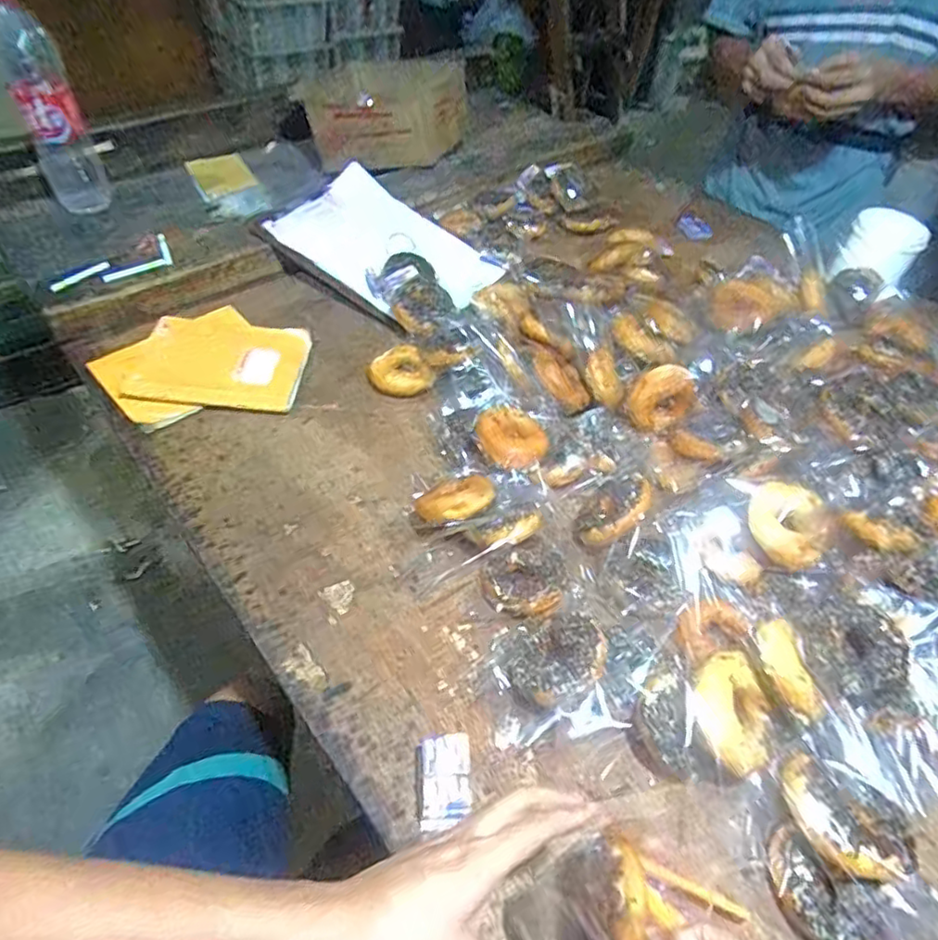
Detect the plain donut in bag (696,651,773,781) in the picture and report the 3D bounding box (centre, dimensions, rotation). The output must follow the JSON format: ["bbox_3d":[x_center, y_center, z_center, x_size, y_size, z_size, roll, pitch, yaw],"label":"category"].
[{"bbox_3d":[0.218,0.200,0.523,0.073,0.027,0.089,39,56,-12],"label":"plain donut in bag"}]

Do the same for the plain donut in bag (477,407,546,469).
[{"bbox_3d":[0.048,-0.038,0.720,0.083,0.019,0.072,43,70,10],"label":"plain donut in bag"}]

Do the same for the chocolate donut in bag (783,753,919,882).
[{"bbox_3d":[0.288,0.268,0.477,0.092,0.037,0.082,15,49,9],"label":"chocolate donut in bag"}]

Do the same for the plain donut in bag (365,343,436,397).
[{"bbox_3d":[-0.096,-0.130,0.842,0.075,0.038,0.088,-15,51,-17],"label":"plain donut in bag"}]

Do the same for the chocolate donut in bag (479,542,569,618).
[{"bbox_3d":[0.056,0.112,0.628,0.079,0.035,0.084,2,48,-3],"label":"chocolate donut in bag"}]

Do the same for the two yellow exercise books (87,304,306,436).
[{"bbox_3d":[-0.359,-0.147,0.843,0.277,0.027,0.210,-8,49,-12],"label":"two yellow exercise books"}]

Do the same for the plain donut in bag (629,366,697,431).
[{"bbox_3d":[0.236,-0.088,0.764,0.081,0.076,0.031,-7,49,-11],"label":"plain donut in bag"}]

